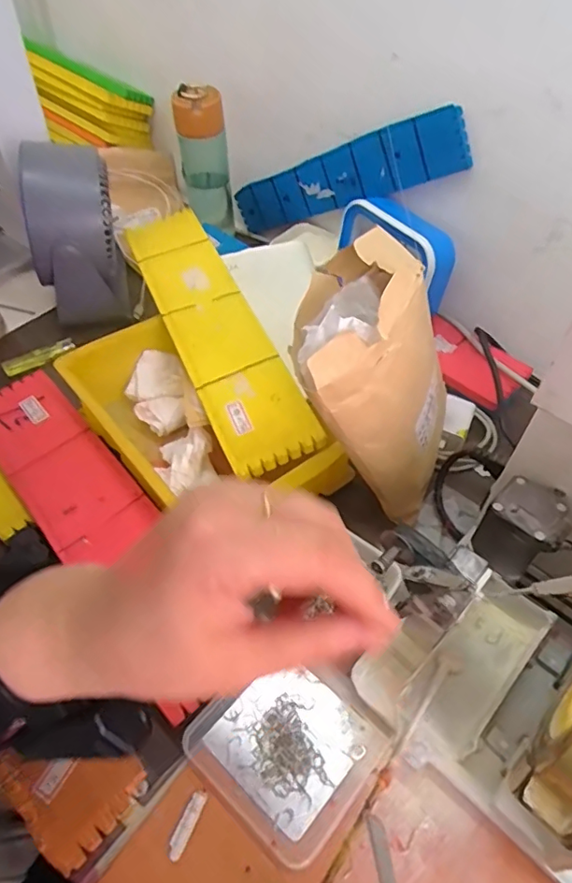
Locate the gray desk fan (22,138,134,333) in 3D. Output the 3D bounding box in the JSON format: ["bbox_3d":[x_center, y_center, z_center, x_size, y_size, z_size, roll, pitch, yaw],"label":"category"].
[{"bbox_3d":[-0.238,-0.235,0.618,0.098,0.167,0.103,-15,52,-15],"label":"gray desk fan"}]

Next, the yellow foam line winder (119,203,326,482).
[{"bbox_3d":[-0.074,-0.119,0.531,0.080,0.024,0.358,-21,57,-13],"label":"yellow foam line winder"}]

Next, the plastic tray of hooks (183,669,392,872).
[{"bbox_3d":[0.000,0.202,0.364,0.105,0.011,0.099,36,57,25],"label":"plastic tray of hooks"}]

